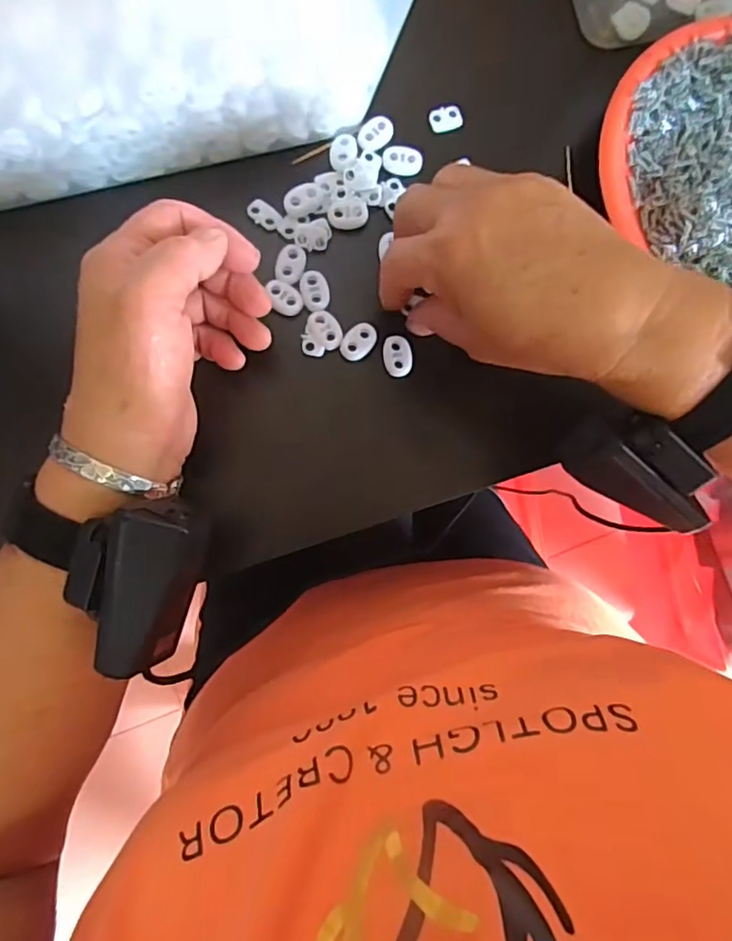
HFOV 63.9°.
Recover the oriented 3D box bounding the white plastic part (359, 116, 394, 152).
[{"bbox_3d":[0.005,-0.192,0.334,0.017,0.004,0.023,39,82,-1],"label":"white plastic part"}]

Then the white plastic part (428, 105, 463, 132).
[{"bbox_3d":[0.047,-0.208,0.347,0.019,0.004,0.013,-18,86,-7],"label":"white plastic part"}]

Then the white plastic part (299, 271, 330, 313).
[{"bbox_3d":[-0.028,-0.099,0.322,0.016,0.004,0.023,-4,85,-6],"label":"white plastic part"}]

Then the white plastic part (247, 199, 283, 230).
[{"bbox_3d":[-0.057,-0.143,0.327,0.019,0.004,0.012,34,82,-1],"label":"white plastic part"}]

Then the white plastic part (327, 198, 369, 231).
[{"bbox_3d":[-0.010,-0.144,0.329,0.023,0.004,0.016,-9,85,-7],"label":"white plastic part"}]

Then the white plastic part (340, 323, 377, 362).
[{"bbox_3d":[-0.004,-0.071,0.323,0.015,0.004,0.022,40,82,-1],"label":"white plastic part"}]

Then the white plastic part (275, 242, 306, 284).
[{"bbox_3d":[-0.041,-0.114,0.322,0.015,0.004,0.022,14,83,-4],"label":"white plastic part"}]

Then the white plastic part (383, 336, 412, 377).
[{"bbox_3d":[0.018,-0.063,0.325,0.016,0.004,0.022,-4,85,-6],"label":"white plastic part"}]

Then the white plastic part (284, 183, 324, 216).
[{"bbox_3d":[-0.034,-0.151,0.326,0.022,0.006,0.014,-29,88,-8],"label":"white plastic part"}]

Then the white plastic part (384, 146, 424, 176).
[{"bbox_3d":[0.021,-0.177,0.336,0.022,0.006,0.015,18,83,-4],"label":"white plastic part"}]

